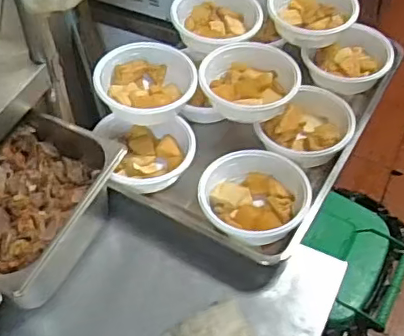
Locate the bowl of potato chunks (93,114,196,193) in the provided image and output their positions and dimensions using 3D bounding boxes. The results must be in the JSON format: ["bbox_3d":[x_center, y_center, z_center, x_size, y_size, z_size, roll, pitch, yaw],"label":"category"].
[{"bbox_3d":[-0.092,-0.027,0.969,0.155,0.067,0.146,0,52,0],"label":"bowl of potato chunks"}]

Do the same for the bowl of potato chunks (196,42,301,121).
[{"bbox_3d":[0.083,-0.143,1.006,0.169,0.066,0.152,17,54,12],"label":"bowl of potato chunks"}]

